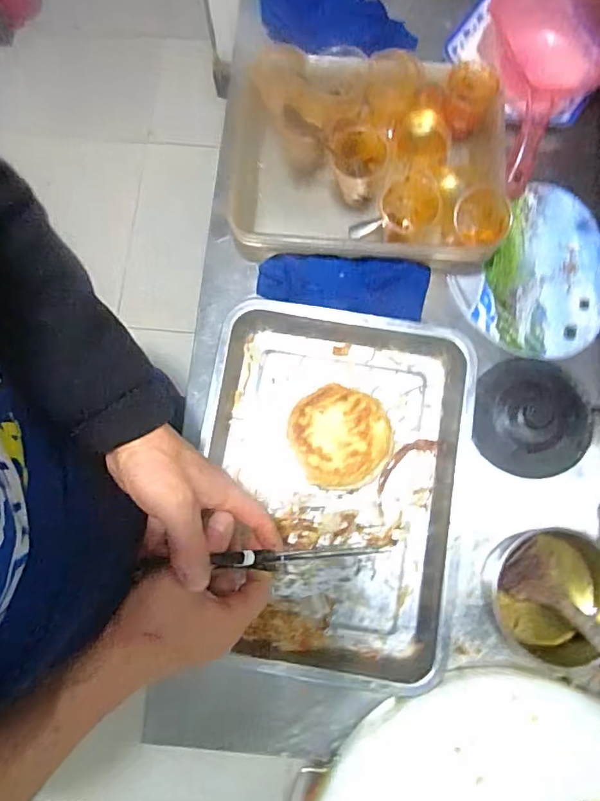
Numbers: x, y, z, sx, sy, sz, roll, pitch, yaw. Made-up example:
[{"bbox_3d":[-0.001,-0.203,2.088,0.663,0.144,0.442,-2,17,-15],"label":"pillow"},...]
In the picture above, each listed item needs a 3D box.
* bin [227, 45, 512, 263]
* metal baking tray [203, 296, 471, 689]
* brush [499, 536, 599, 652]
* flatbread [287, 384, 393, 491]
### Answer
[{"bbox_3d":[0.076,-0.286,0.625,0.313,0.088,0.246,6,79,1],"label":"bin"},{"bbox_3d":[0.032,0.096,0.579,0.301,0.048,0.388,9,79,1],"label":"metal baking tray"},{"bbox_3d":[0.285,0.221,0.529,0.060,0.015,0.162,-43,56,-8],"label":"brush"},{"bbox_3d":[0.046,0.043,0.586,0.109,0.040,0.113,0,79,0],"label":"flatbread"}]

